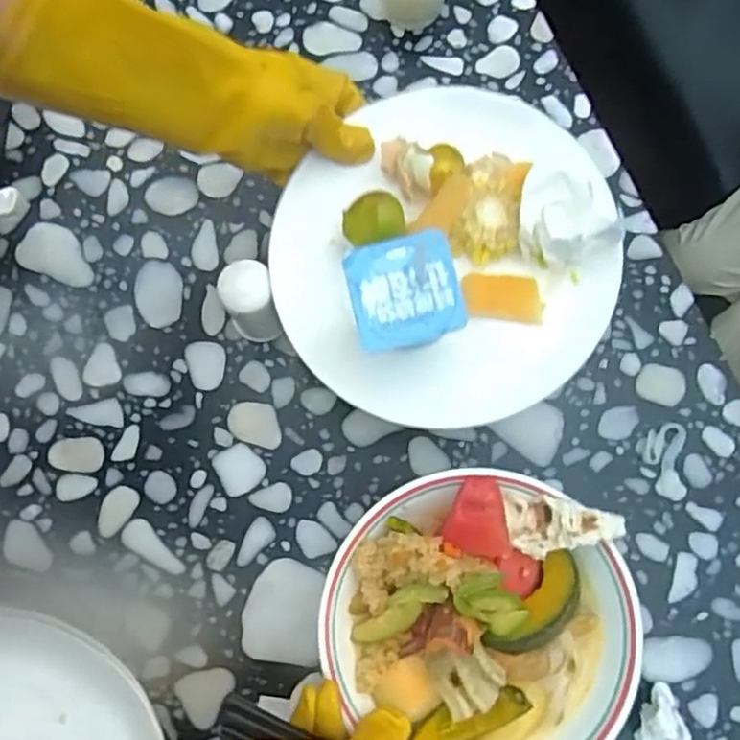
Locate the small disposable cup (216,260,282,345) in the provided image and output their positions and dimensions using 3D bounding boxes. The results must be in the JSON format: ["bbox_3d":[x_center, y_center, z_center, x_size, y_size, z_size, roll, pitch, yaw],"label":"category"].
[{"bbox_3d":[-0.088,-0.046,0.493,0.046,0.069,0.045,-10,78,-1],"label":"small disposable cup"}]

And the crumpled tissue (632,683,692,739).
[{"bbox_3d":[0.195,0.235,0.456,0.028,0.024,0.043,23,80,6],"label":"crumpled tissue"}]

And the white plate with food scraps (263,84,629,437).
[{"bbox_3d":[0.051,-0.072,0.435,0.202,0.067,0.198,0,78,1],"label":"white plate with food scraps"}]

